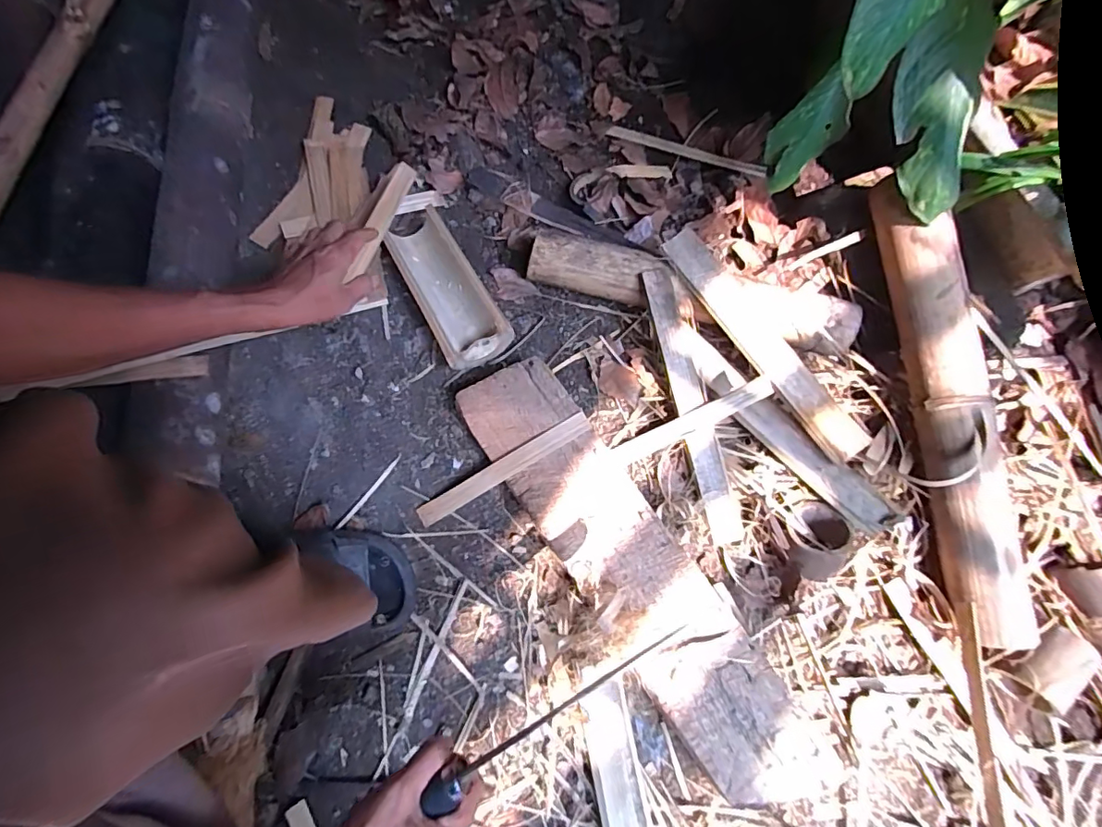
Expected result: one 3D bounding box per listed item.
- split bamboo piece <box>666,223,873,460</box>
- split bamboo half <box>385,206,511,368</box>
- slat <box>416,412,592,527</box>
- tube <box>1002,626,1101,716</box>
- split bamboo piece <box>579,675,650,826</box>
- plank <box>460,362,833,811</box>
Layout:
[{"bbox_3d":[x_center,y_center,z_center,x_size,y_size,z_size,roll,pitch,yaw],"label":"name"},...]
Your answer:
[{"bbox_3d":[0.261,-0.088,0.656,0.059,0.021,0.339,-35,82,-8],"label":"split bamboo piece"},{"bbox_3d":[-0.143,-0.174,0.704,0.088,0.050,0.242,-27,75,-10],"label":"split bamboo half"},{"bbox_3d":[-0.057,0.067,0.625,0.227,0.006,0.025,-31,75,2],"label":"slat"},{"bbox_3d":[0.549,0.282,0.582,0.091,0.045,0.062,-43,78,-14],"label":"tube"},{"bbox_3d":[0.070,0.387,0.540,0.048,0.030,0.205,-9,73,-5],"label":"split bamboo piece"},{"bbox_3d":[0.086,0.166,0.579,0.120,0.028,0.529,-32,75,-13],"label":"plank"}]

